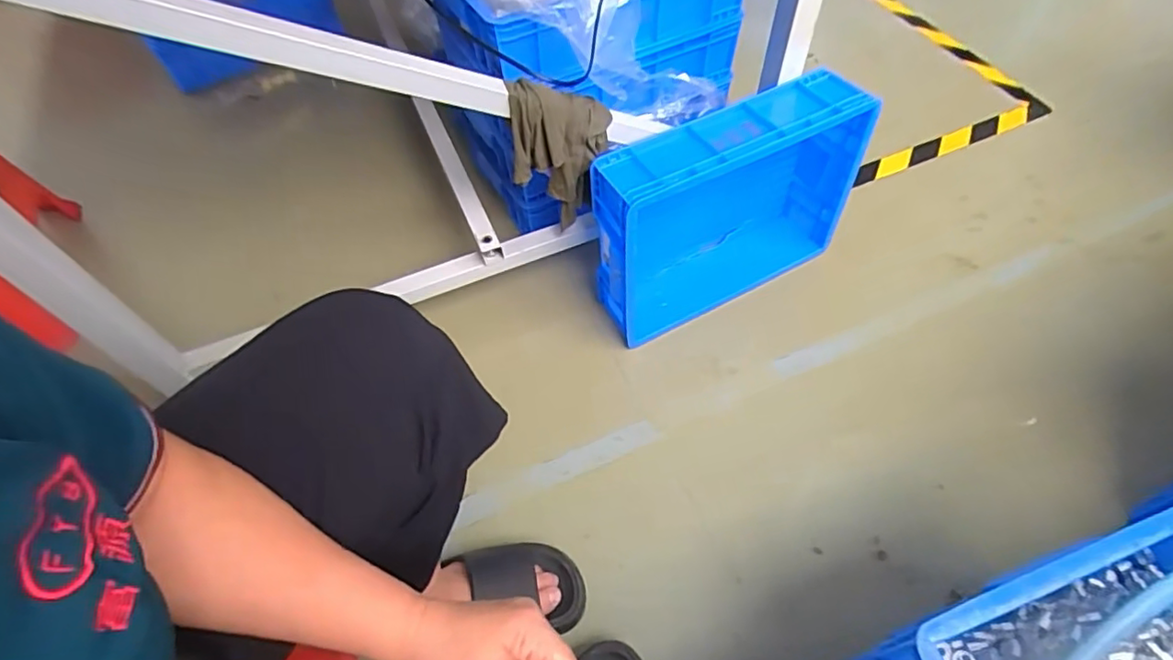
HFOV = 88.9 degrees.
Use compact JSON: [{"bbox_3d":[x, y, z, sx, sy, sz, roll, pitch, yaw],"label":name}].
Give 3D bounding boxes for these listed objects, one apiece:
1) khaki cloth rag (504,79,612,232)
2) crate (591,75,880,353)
[{"bbox_3d":[-0.035,-0.235,0.795,0.132,0.214,0.065,-14,57,-7],"label":"khaki cloth rag"},{"bbox_3d":[0.205,-0.183,0.907,0.401,0.301,0.146,-25,59,-14],"label":"crate"}]

